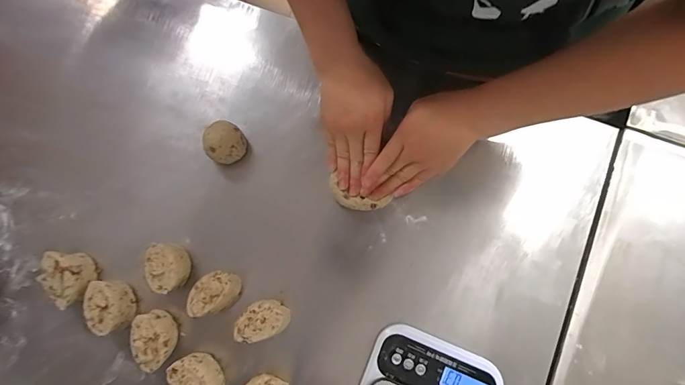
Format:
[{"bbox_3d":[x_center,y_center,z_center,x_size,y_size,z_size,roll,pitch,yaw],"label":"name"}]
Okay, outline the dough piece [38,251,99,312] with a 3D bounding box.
[{"bbox_3d":[-0.326,0.104,0.446,0.046,0.047,0.065,1,78,2],"label":"dough piece"}]

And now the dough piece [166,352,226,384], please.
[{"bbox_3d":[-0.161,0.208,0.418,0.060,0.035,0.039,38,81,9],"label":"dough piece"}]

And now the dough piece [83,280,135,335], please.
[{"bbox_3d":[-0.271,0.132,0.439,0.036,0.044,0.059,-18,78,-3],"label":"dough piece"}]

